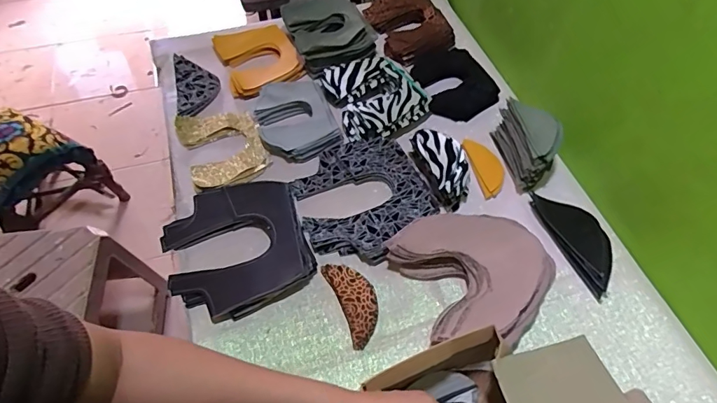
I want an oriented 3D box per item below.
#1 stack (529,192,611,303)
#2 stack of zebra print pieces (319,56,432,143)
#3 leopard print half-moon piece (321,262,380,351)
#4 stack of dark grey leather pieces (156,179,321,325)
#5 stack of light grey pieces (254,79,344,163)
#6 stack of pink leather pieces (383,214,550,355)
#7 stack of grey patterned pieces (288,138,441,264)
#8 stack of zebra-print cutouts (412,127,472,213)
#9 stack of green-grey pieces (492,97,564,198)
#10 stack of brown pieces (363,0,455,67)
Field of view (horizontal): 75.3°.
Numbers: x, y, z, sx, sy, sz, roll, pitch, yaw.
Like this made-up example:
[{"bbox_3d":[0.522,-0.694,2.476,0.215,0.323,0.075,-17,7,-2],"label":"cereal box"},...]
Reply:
[{"bbox_3d":[0.312,0.048,0.652,0.066,0.021,0.164,-18,58,-13],"label":"stack"},{"bbox_3d":[0.031,-0.181,0.785,0.145,0.033,0.162,-20,58,-15],"label":"stack of zebra print pieces"},{"bbox_3d":[-0.003,0.129,0.608,0.051,0.016,0.116,-20,58,-14],"label":"leopard print half-moon piece"},{"bbox_3d":[-0.168,0.057,0.634,0.182,0.028,0.188,-19,58,-14],"label":"stack of dark grey leather pieces"},{"bbox_3d":[-0.108,-0.142,0.772,0.124,0.033,0.165,-19,58,-14],"label":"stack of light grey pieces"},{"bbox_3d":[0.155,0.093,0.607,0.192,0.043,0.189,-20,58,-14],"label":"stack of pink leather pieces"},{"bbox_3d":[0.005,-0.009,0.684,0.182,0.023,0.206,-19,58,-14],"label":"stack of grey patterned pieces"},{"bbox_3d":[0.125,-0.055,0.699,0.058,0.071,0.120,-14,57,-11],"label":"stack of zebra-print cutouts"},{"bbox_3d":[0.263,-0.093,0.713,0.061,0.083,0.128,-7,56,-6],"label":"stack of green-grey pieces"},{"bbox_3d":[0.101,-0.346,0.917,0.143,0.041,0.176,-17,57,-13],"label":"stack of brown pieces"}]

